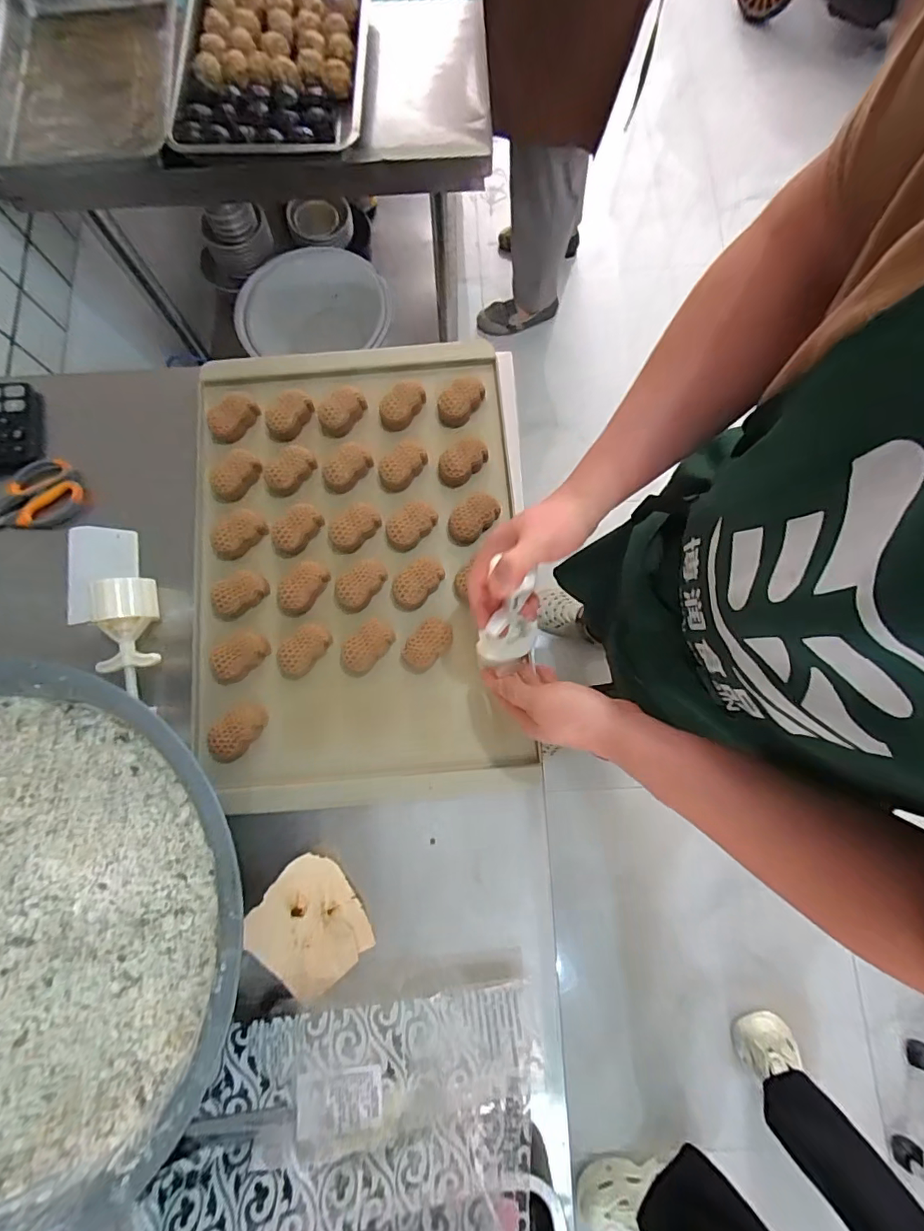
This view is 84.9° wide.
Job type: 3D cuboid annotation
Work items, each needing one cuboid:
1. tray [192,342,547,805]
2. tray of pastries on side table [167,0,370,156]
[{"bbox_3d":[-0.134,-0.075,0.647,0.430,0.048,0.595,-4,78,1],"label":"tray"},{"bbox_3d":[-0.295,-0.881,0.801,0.284,0.061,0.359,2,78,2],"label":"tray of pastries on side table"}]

